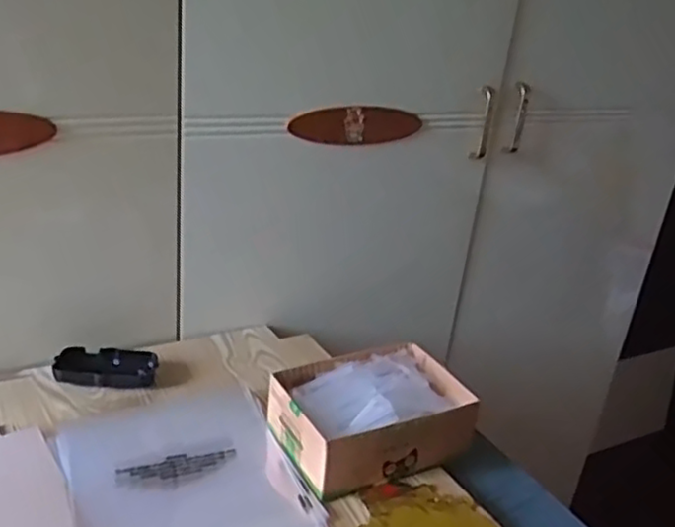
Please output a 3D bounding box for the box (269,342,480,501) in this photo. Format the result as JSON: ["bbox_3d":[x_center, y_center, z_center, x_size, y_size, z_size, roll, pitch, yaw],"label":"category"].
[{"bbox_3d":[0.033,0.154,0.704,0.178,0.073,0.129,-9,29,-31],"label":"box"}]

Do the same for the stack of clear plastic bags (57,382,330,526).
[{"bbox_3d":[-0.146,0.197,0.646,0.200,0.007,0.228,-6,28,-27],"label":"stack of clear plastic bags"}]

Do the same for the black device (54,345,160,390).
[{"bbox_3d":[-0.260,0.116,0.772,0.107,0.024,0.047,1,25,-13],"label":"black device"}]

